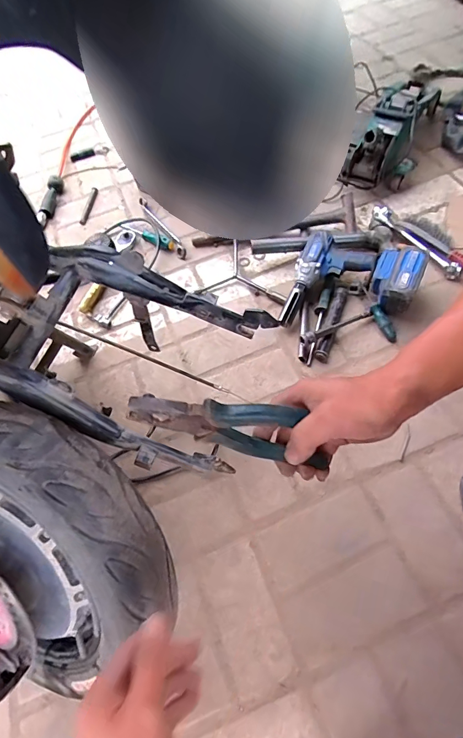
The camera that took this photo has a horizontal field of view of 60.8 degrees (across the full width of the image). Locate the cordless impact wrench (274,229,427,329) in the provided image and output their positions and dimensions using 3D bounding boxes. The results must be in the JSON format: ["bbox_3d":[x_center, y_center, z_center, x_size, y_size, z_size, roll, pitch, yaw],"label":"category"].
[{"bbox_3d":[0.249,-0.196,0.814,0.250,0.120,0.232,9,60,13],"label":"cordless impact wrench"}]

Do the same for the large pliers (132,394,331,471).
[{"bbox_3d":[0.010,0.049,0.341,0.189,0.059,0.024,14,57,-13],"label":"large pliers"}]

